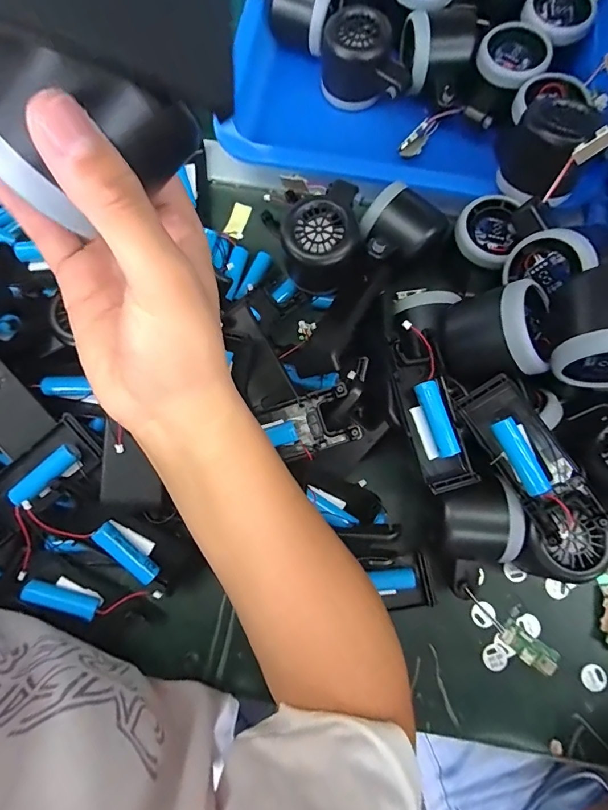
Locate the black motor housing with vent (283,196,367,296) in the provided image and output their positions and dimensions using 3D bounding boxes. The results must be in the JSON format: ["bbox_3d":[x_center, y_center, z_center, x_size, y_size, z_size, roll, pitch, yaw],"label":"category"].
[{"bbox_3d":[0.015,-0.119,0.331,0.055,0.059,0.050,0,77,0],"label":"black motor housing with vent"}]

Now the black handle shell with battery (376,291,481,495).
[{"bbox_3d":[0.077,-0.011,0.286,0.039,0.031,0.134,-17,78,-4],"label":"black handle shell with battery"}]

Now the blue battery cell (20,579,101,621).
[{"bbox_3d":[-0.166,0.134,0.291,0.048,0.014,0.017,24,78,-9],"label":"blue battery cell"}]

